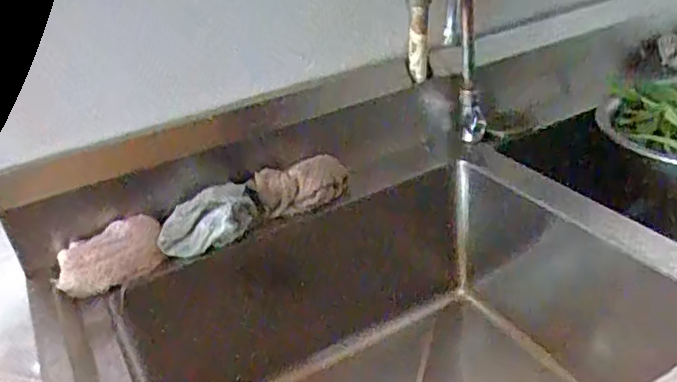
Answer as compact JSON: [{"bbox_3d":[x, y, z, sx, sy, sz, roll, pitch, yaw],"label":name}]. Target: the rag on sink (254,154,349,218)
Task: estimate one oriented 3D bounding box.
[{"bbox_3d":[-0.045,-0.009,0.777,0.133,0.051,0.056,-16,32,-15],"label":"rag on sink"}]

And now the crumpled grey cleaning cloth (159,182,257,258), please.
[{"bbox_3d":[-0.158,0.031,0.724,0.115,0.050,0.073,-12,31,-8],"label":"crumpled grey cleaning cloth"}]

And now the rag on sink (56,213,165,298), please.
[{"bbox_3d":[-0.260,0.072,0.685,0.110,0.050,0.081,-10,31,-4],"label":"rag on sink"}]

